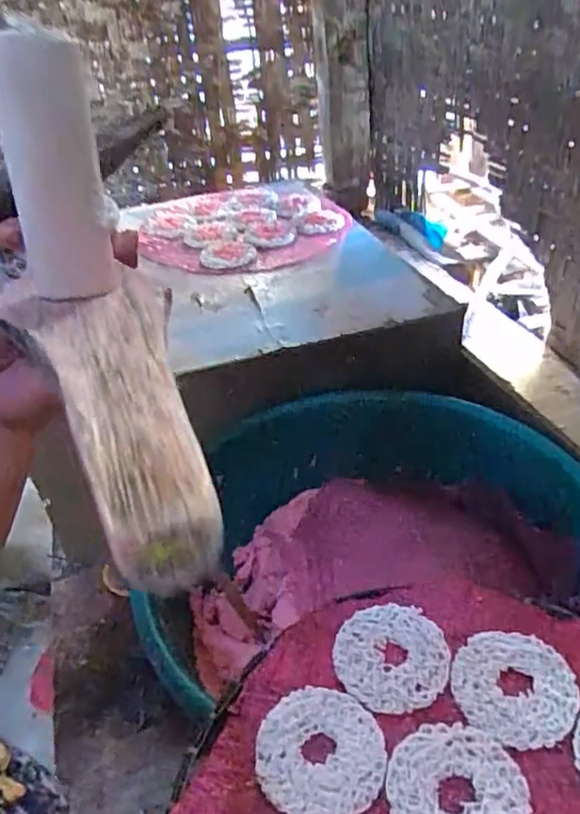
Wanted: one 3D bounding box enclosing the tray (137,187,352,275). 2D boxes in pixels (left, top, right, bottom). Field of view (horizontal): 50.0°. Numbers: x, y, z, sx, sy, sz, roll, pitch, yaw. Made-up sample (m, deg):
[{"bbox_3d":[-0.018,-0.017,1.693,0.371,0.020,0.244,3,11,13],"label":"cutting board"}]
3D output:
[{"bbox_3d":[-0.068,-0.297,1.010,0.327,0.018,0.341,-3,36,2],"label":"tray"}]

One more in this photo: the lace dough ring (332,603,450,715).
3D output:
[{"bbox_3d":[0.073,0.180,0.450,0.080,0.005,0.080,-3,36,2],"label":"lace dough ring"}]

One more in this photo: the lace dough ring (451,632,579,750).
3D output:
[{"bbox_3d":[0.154,0.189,0.426,0.081,0.004,0.077,-27,42,-28],"label":"lace dough ring"}]

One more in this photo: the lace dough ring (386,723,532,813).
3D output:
[{"bbox_3d":[0.101,0.232,0.375,0.080,0.004,0.077,-3,36,2],"label":"lace dough ring"}]

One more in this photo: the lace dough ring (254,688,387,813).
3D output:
[{"bbox_3d":[0.019,0.220,0.399,0.080,0.004,0.078,-3,36,2],"label":"lace dough ring"}]

